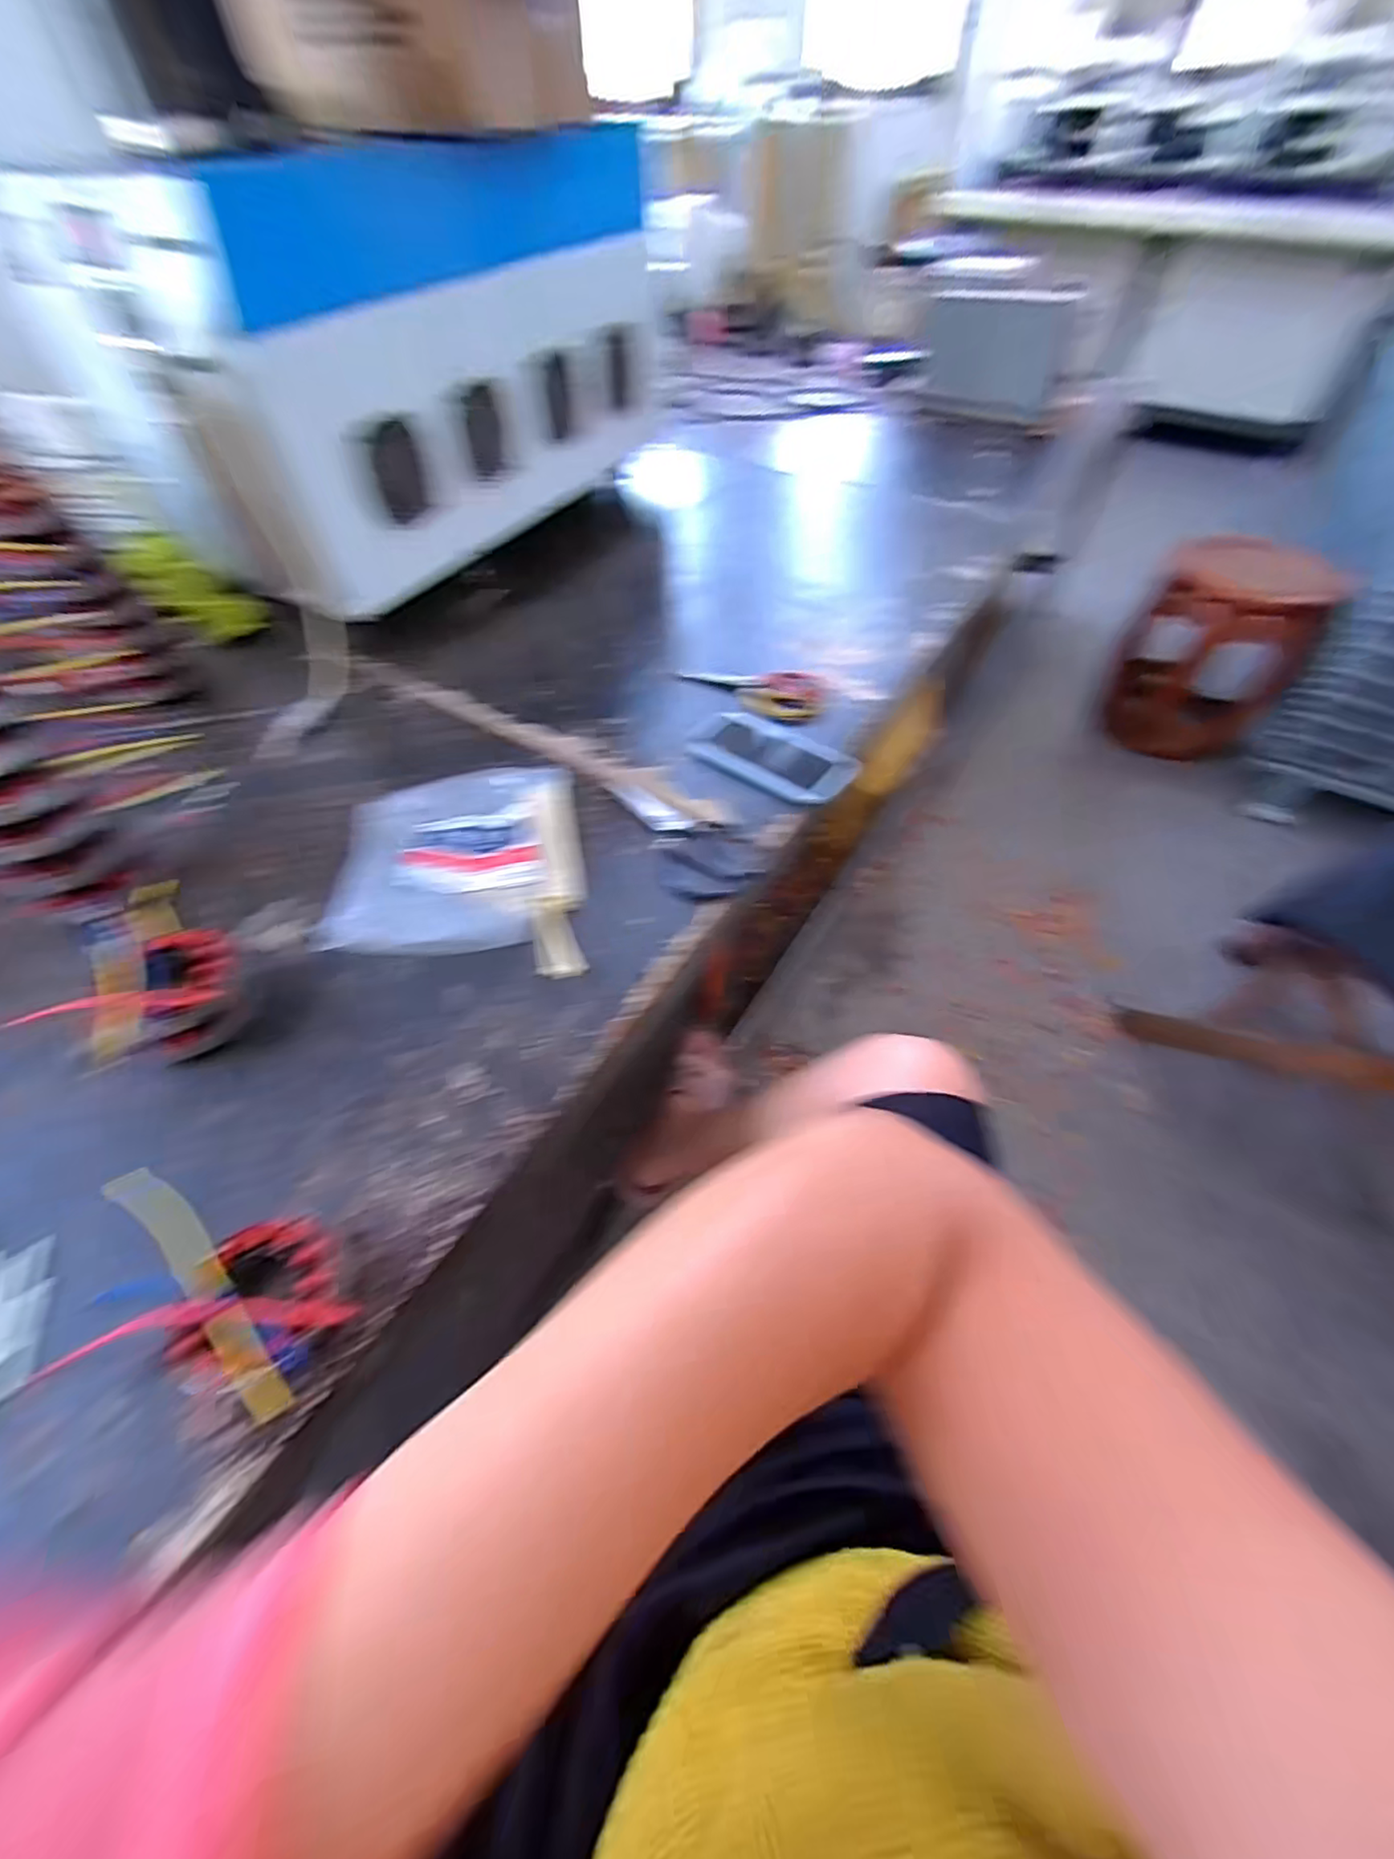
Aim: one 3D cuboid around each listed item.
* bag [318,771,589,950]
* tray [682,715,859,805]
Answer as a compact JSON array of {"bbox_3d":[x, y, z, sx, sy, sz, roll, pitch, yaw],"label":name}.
[{"bbox_3d":[-0.224,-0.084,0.606,0.205,0.059,0.252,-12,55,-9],"label":"bag"},{"bbox_3d":[0.080,-0.195,0.710,0.189,0.020,0.093,32,60,21],"label":"tray"}]

